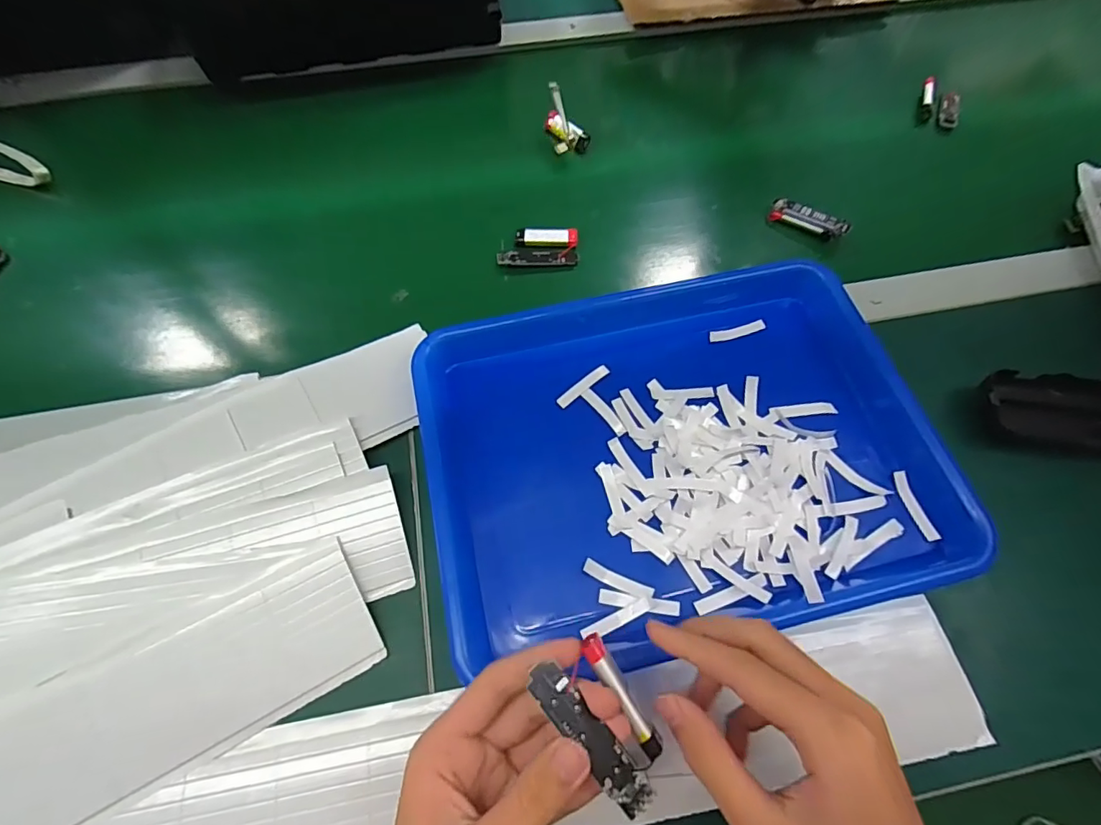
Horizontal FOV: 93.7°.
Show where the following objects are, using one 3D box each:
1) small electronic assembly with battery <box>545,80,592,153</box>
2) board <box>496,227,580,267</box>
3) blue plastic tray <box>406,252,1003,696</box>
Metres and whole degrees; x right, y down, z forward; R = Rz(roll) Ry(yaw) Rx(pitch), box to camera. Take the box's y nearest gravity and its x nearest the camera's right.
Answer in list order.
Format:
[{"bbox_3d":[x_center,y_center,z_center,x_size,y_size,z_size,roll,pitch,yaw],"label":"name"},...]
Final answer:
[{"bbox_3d":[0.017,-0.287,0.511,0.040,0.041,0.060,-11,65,-6],"label":"small electronic assembly with battery"},{"bbox_3d":[-0.010,-0.147,0.456,0.070,0.005,0.040,0,64,0],"label":"board"},{"bbox_3d":[0.082,0.015,0.354,0.323,0.033,0.251,-12,65,-6],"label":"blue plastic tray"}]

